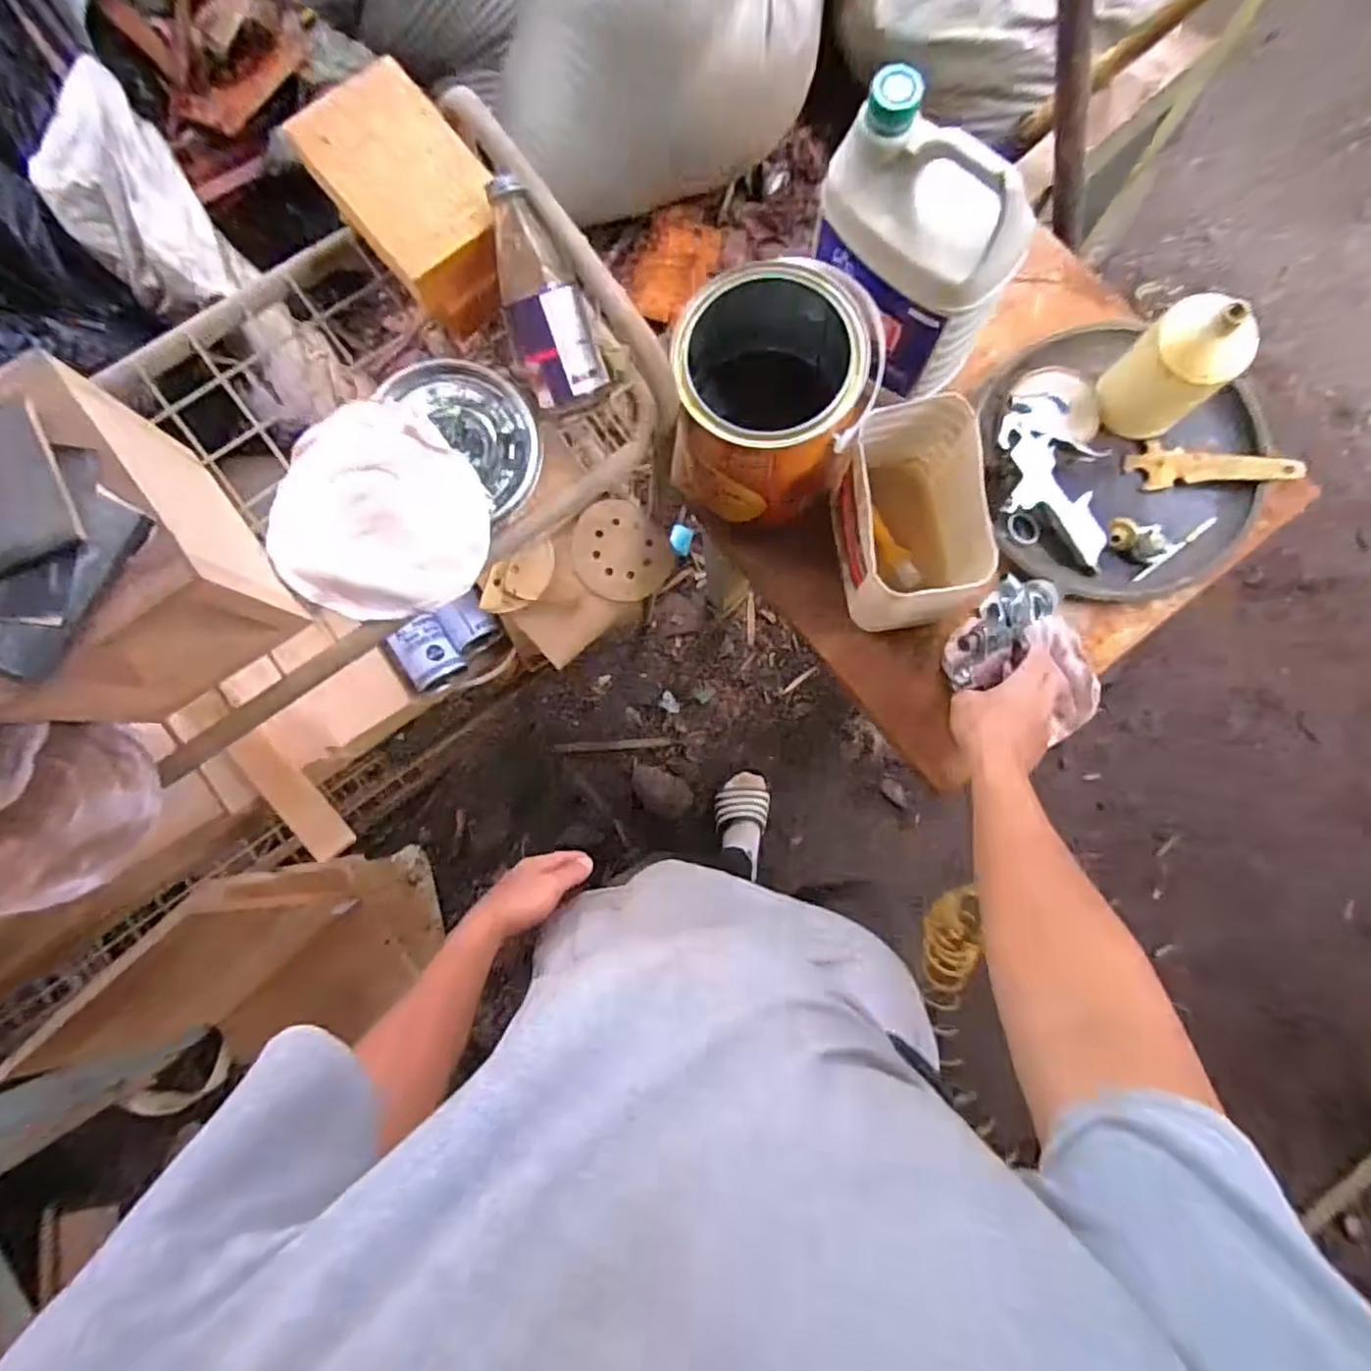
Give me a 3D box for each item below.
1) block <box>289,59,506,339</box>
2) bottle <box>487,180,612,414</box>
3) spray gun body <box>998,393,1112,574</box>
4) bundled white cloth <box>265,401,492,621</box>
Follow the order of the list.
[{"bbox_3d":[-0.219,-0.398,0.551,0.108,0.082,0.175,-40,81,-1],"label":"block"},{"bbox_3d":[-0.117,-0.312,0.546,0.073,0.056,0.167,-17,106,2],"label":"bottle"},{"bbox_3d":[0.376,-0.205,0.689,0.101,0.031,0.185,-19,94,2],"label":"spray gun body"},{"bbox_3d":[-0.259,-0.142,0.562,0.167,0.046,0.171,-42,81,-2],"label":"bundled white cloth"}]

